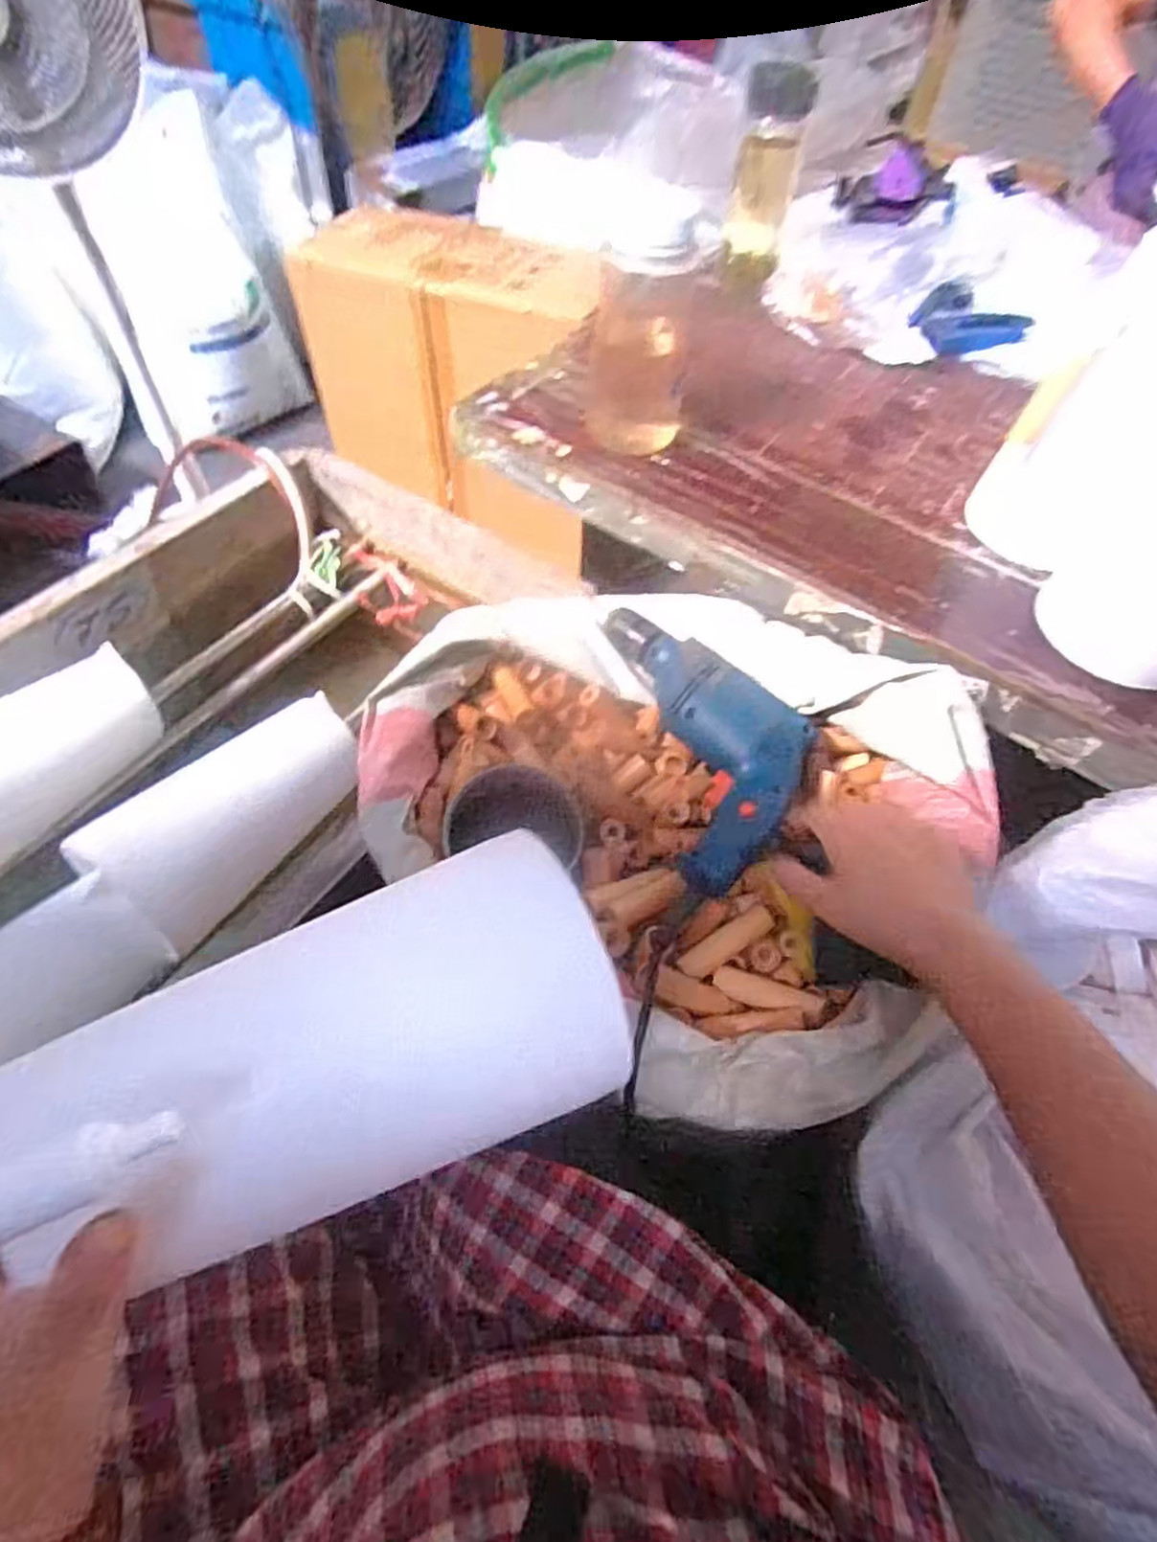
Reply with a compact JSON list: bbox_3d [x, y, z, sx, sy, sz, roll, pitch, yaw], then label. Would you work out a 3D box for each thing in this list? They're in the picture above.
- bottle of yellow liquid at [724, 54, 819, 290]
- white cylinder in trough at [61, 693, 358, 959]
[{"bbox_3d":[0.207,-0.656,0.848,0.071,0.198,0.076,10,55,3],"label":"bottle of yellow liquid"},{"bbox_3d":[-0.287,0.034,0.634,0.092,0.102,0.232,30,58,16],"label":"white cylinder in trough"}]

